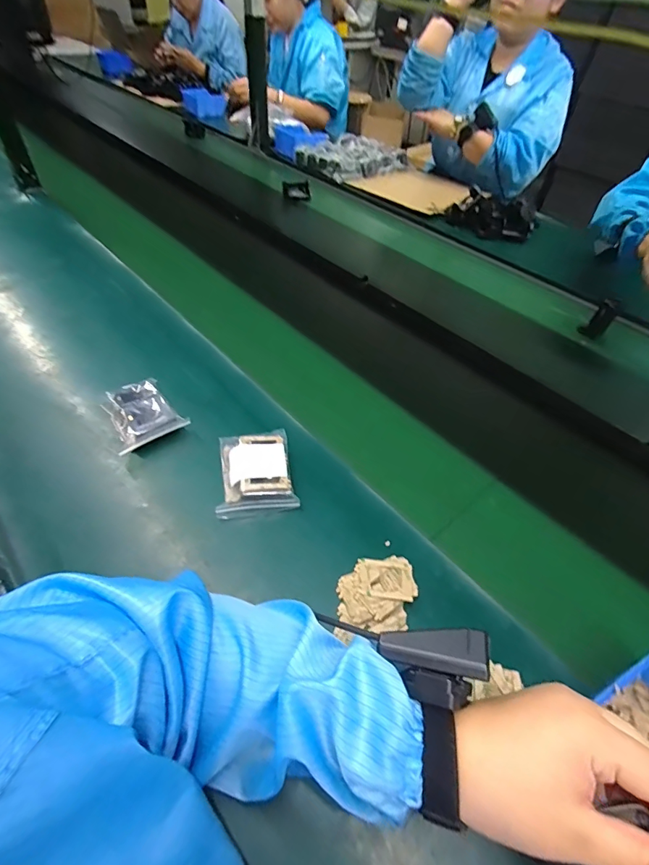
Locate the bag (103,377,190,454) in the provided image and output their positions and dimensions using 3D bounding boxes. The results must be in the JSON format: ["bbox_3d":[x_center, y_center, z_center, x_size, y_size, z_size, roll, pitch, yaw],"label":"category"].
[{"bbox_3d":[-0.238,-0.025,0.554,0.086,0.043,0.104,-24,54,-23],"label":"bag"}]

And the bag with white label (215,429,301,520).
[{"bbox_3d":[-0.082,0.046,0.502,0.089,0.035,0.109,-5,49,-8],"label":"bag with white label"}]

